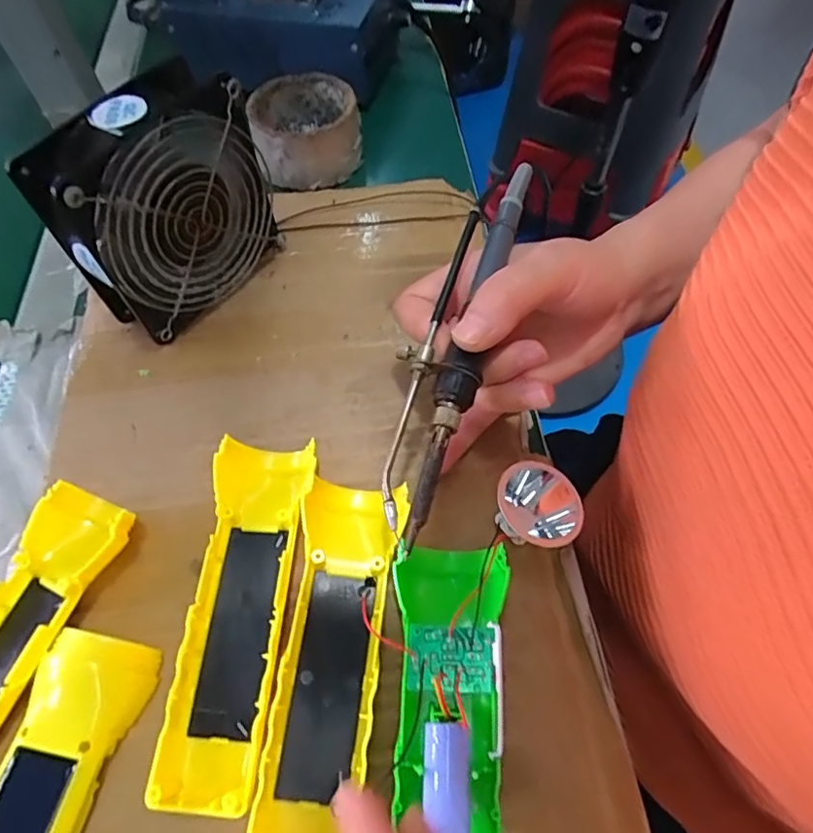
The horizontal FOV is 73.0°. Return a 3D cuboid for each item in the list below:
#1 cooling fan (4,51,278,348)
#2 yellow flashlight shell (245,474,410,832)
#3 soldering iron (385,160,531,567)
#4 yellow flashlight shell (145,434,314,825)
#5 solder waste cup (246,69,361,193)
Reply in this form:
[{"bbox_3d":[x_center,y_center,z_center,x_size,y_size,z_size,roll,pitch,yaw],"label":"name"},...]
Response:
[{"bbox_3d":[-0.143,-0.124,0.333,0.054,0.121,0.120,33,66,19],"label":"cooling fan"},{"bbox_3d":[-0.031,0.106,0.250,0.050,0.025,0.160,3,60,3],"label":"yellow flashlight shell"},{"bbox_3d":[0.024,-0.046,0.263,0.032,0.014,0.205,16,68,11],"label":"soldering iron"},{"bbox_3d":[-0.079,0.087,0.263,0.046,0.025,0.164,4,60,4],"label":"yellow flashlight shell"},{"bbox_3d":[-0.083,-0.233,0.443,0.082,0.040,0.085,-18,61,-8],"label":"solder waste cup"}]

